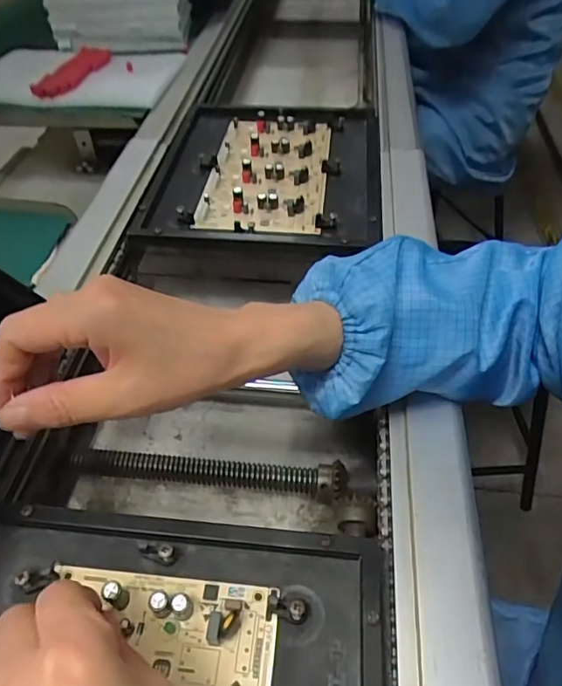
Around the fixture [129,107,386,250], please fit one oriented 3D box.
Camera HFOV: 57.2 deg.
[{"bbox_3d":[-0.015,-0.198,0.570,0.236,0.023,0.282,3,48,3],"label":"fixture"}]

